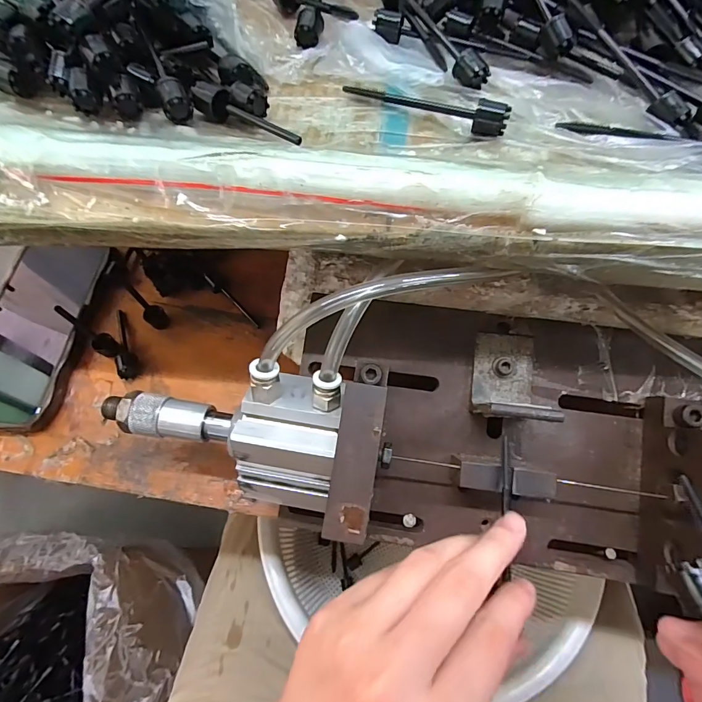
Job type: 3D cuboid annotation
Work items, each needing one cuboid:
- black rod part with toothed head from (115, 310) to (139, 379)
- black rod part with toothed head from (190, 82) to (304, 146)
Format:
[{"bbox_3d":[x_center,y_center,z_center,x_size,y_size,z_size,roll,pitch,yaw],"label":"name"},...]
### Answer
[{"bbox_3d":[-0.177,-0.007,0.314,0.011,0.014,0.063,-23,67,-10],"label":"black rod part with toothed head"},{"bbox_3d":[-0.053,-0.117,0.202,0.059,0.012,0.012,29,69,13],"label":"black rod part with toothed head"}]

